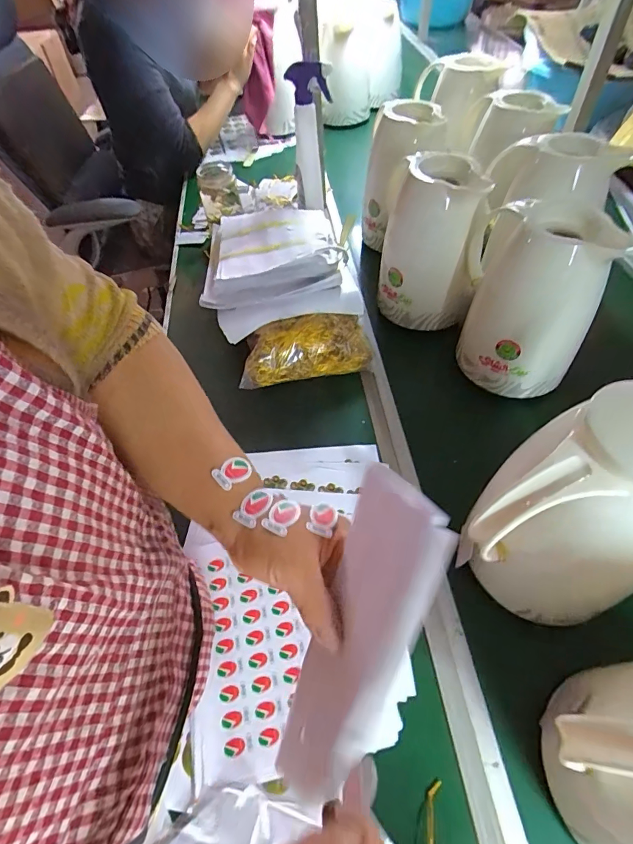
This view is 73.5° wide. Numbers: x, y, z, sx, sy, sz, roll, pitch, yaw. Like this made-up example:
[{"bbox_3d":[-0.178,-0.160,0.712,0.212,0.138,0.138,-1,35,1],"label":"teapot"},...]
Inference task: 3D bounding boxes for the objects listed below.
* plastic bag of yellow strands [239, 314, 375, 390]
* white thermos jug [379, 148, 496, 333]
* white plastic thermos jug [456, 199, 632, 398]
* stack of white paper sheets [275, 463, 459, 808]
[{"bbox_3d":[-0.016,-0.111,0.647,0.201,0.064,0.075,-9,54,-3],"label":"plastic bag of yellow strands"},{"bbox_3d":[0.170,-0.266,0.655,0.126,0.222,0.145,-3,54,1],"label":"white thermos jug"},{"bbox_3d":[0.287,-0.168,0.575,0.148,0.213,0.159,3,54,6],"label":"white plastic thermos jug"},{"bbox_3d":[0.019,0.134,0.247,0.010,0.215,0.065,6,21,-33],"label":"stack of white paper sheets"}]

